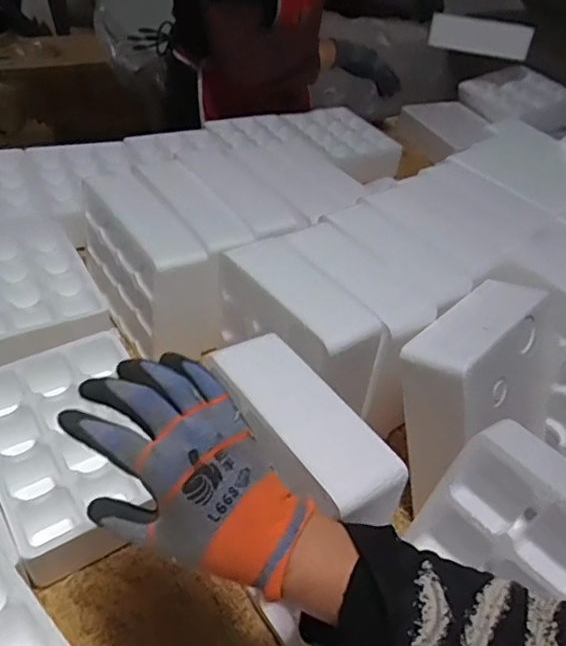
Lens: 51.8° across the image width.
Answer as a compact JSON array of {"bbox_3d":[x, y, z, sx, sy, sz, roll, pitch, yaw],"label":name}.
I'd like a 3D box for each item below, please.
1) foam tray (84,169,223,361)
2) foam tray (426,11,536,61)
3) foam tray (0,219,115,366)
[{"bbox_3d":[-0.194,-0.081,0.789,0.090,0.166,0.263,-23,50,-29],"label":"foam tray"},{"bbox_3d":[0.467,-0.682,1.390,0.250,0.087,0.018,29,64,30],"label":"foam tray"},{"bbox_3d":[-0.370,-0.050,0.813,0.184,0.036,0.258,-20,49,-27],"label":"foam tray"}]

